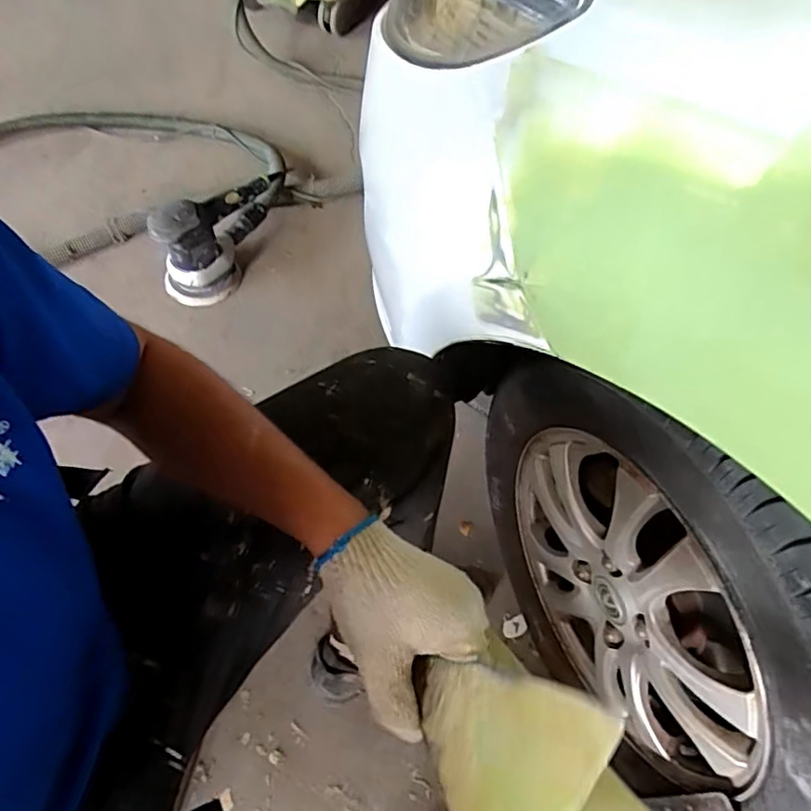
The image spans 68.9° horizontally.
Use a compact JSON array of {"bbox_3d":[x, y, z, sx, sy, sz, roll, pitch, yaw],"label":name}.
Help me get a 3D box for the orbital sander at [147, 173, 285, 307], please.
[{"bbox_3d":[-0.351,-0.359,1.147,0.112,0.181,0.307,23,60,11],"label":"orbital sander"}]

